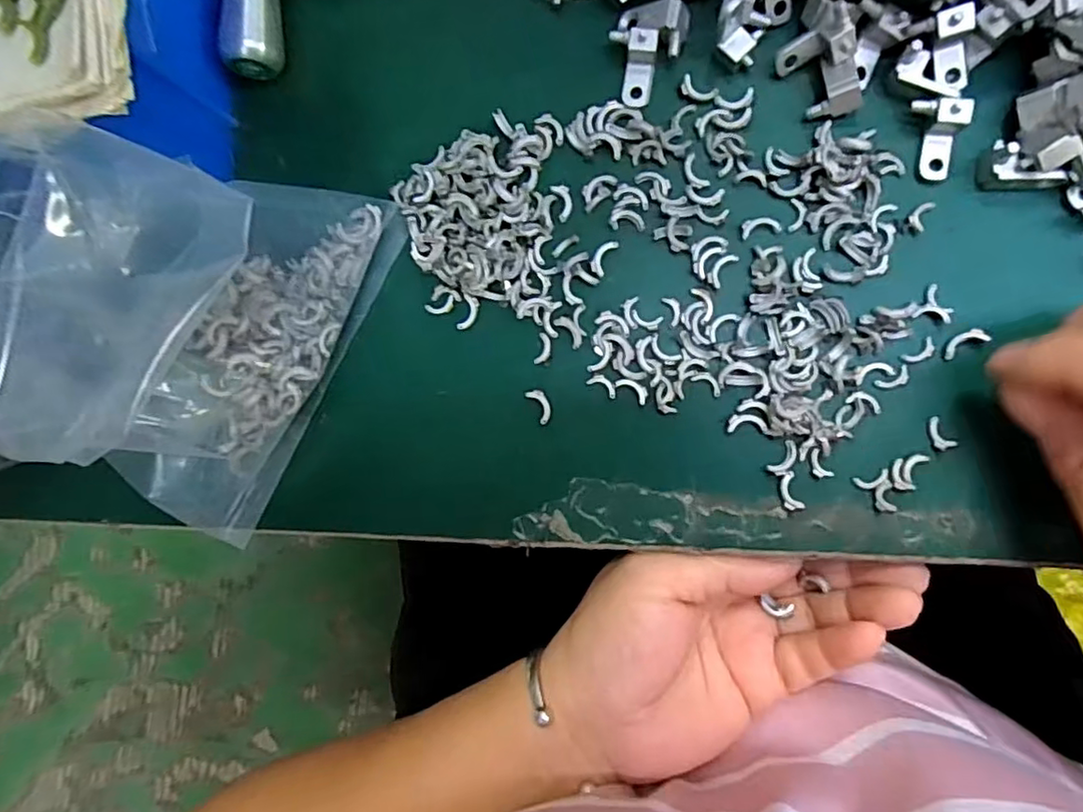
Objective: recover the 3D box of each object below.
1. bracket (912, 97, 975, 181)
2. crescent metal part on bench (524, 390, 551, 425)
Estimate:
[{"bbox_3d":[0.129,-0.087,0.200,0.015,0.007,0.024,-1,119,9],"label":"bracket"},{"bbox_3d":[0.000,0.000,0.223,0.006,0.004,0.013,-30,85,8],"label":"crescent metal part on bench"}]

